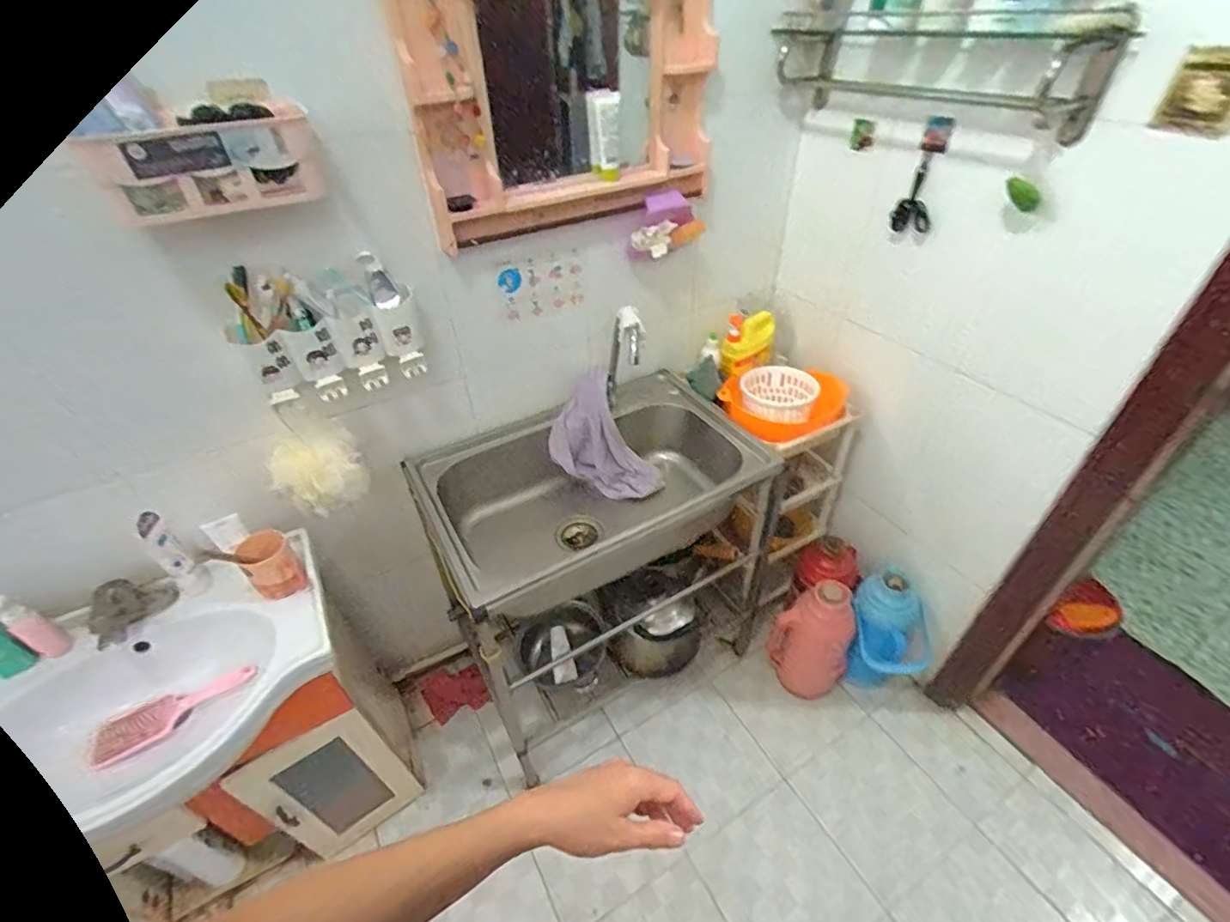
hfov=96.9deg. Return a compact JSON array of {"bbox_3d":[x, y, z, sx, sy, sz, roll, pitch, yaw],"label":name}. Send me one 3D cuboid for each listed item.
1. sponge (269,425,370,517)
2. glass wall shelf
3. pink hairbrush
[{"bbox_3d":[-0.538,0.019,0.995,0.144,0.133,0.114,-30,48,-30],"label":"sponge"},{"bbox_3d":[0.527,-0.695,0.966,0.149,0.147,0.618,-20,43,-21],"label":"glass wall shelf"},{"bbox_3d":[-0.750,0.425,0.936,0.253,0.039,0.072,-23,44,-24],"label":"pink hairbrush"}]

